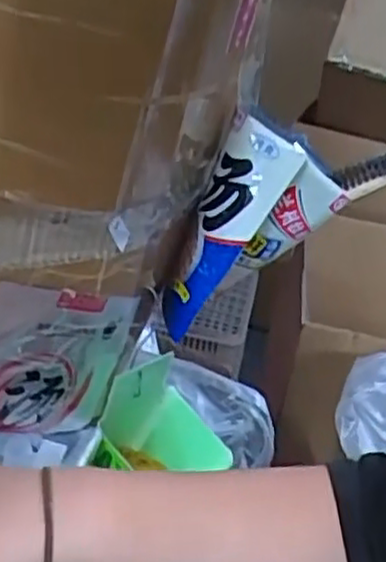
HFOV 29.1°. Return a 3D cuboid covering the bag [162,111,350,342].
[{"bbox_3d":[0.024,-0.038,0.553,0.091,0.166,0.054,37,18,-29],"label":"bag"}]

